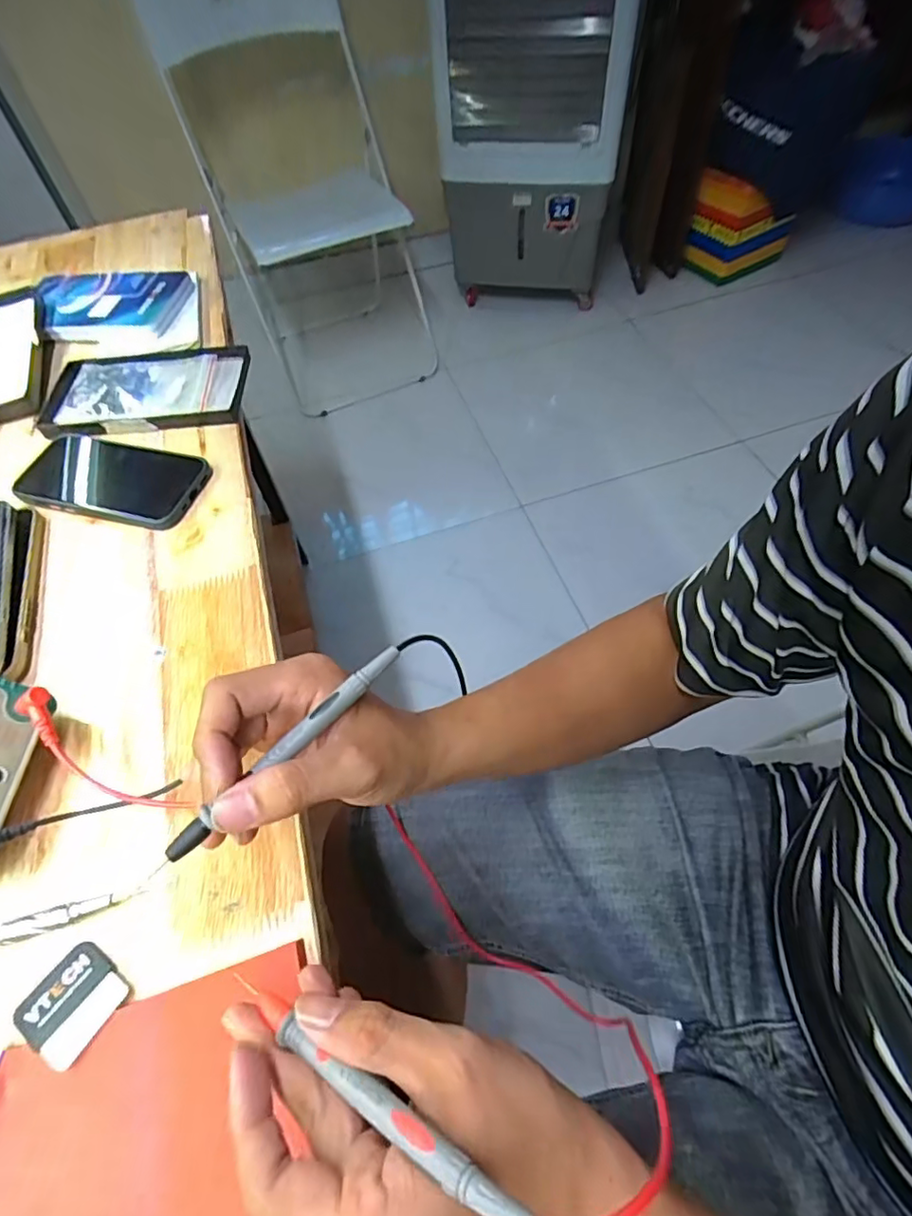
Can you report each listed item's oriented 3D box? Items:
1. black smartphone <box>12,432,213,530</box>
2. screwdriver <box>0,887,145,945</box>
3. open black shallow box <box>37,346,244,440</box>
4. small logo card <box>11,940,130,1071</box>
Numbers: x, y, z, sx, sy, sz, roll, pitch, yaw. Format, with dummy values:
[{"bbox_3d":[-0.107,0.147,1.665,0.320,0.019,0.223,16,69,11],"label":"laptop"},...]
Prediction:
[{"bbox_3d":[-0.283,-0.108,0.471,0.156,0.007,0.082,13,58,12],"label":"black smartphone"},{"bbox_3d":[-0.221,0.160,0.289,0.110,0.016,0.016,-16,57,-7],"label":"screwdriver"},{"bbox_3d":[-0.287,-0.202,0.531,0.180,0.013,0.106,-3,56,1],"label":"open black shallow box"},{"bbox_3d":[-0.180,0.185,0.269,0.043,0.005,0.039,21,44,24],"label":"small logo card"}]

